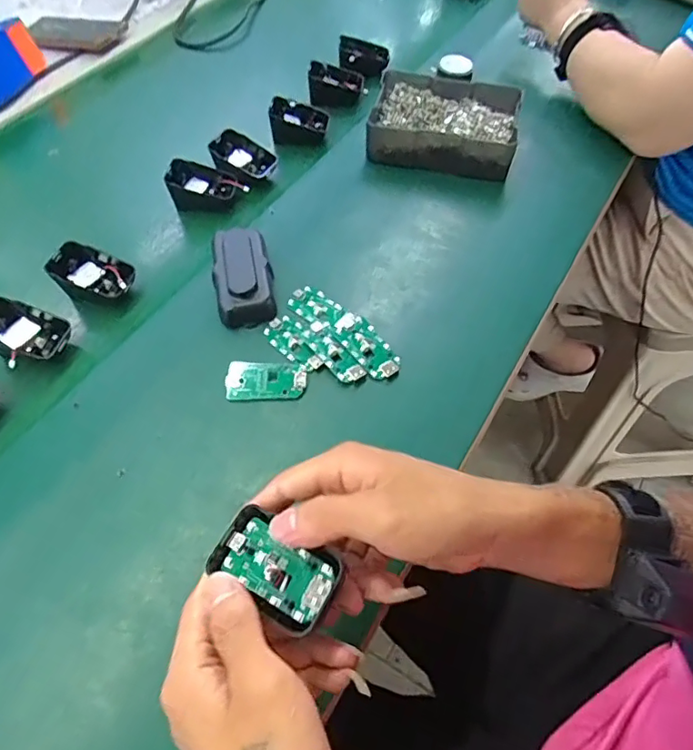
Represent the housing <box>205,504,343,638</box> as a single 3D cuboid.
[{"bbox_3d":[-0.036,0.098,0.276,0.070,0.014,0.039,23,58,31],"label":"housing"}]

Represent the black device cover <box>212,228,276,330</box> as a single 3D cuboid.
[{"bbox_3d":[-0.093,-0.089,0.484,0.051,0.031,0.099,-15,59,-7],"label":"black device cover"}]

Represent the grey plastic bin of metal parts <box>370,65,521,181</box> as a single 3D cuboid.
[{"bbox_3d":[0.111,-0.284,0.603,0.156,0.046,0.118,10,56,10],"label":"grey plastic bin of metal parts"}]

